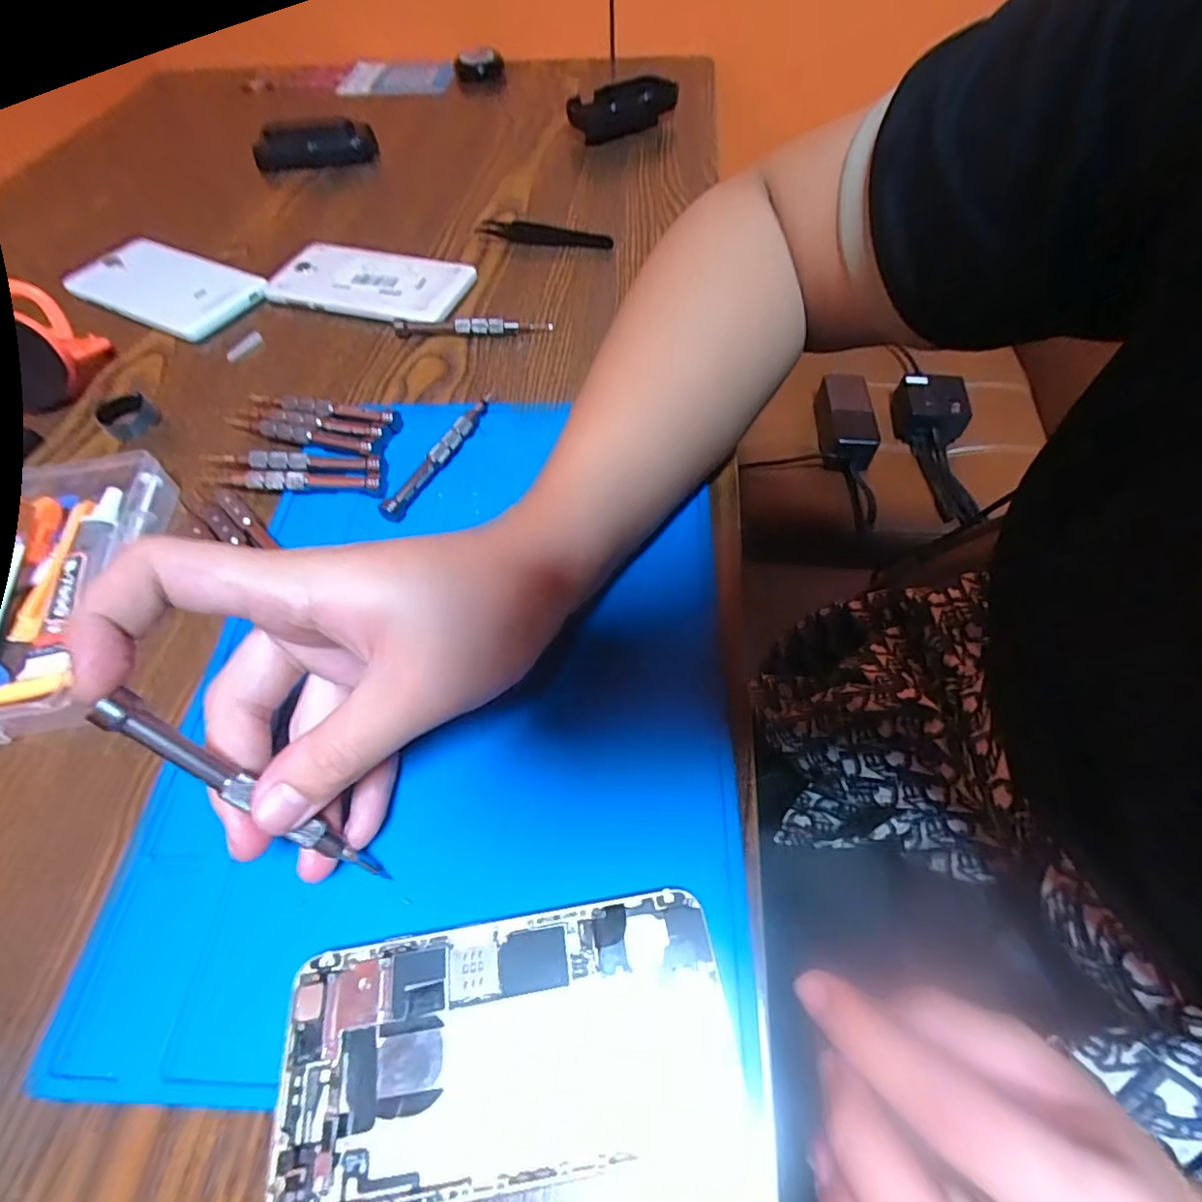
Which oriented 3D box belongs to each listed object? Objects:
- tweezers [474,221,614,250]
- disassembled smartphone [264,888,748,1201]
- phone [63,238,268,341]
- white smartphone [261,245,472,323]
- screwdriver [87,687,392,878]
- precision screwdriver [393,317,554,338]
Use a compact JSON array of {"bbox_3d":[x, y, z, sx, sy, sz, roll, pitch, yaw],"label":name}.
[{"bbox_3d":[-0.043,-0.286,0.443,0.105,0.013,0.016,16,58,12],"label":"tweezers"},{"bbox_3d":[-0.029,0.137,0.177,0.134,0.010,0.064,-9,58,-3],"label":"disassembled smartphone"},{"bbox_3d":[-0.332,-0.239,0.427,0.155,0.011,0.075,25,63,17],"label":"phone"},{"bbox_3d":[-0.169,-0.233,0.414,0.150,0.014,0.071,15,58,12],"label":"white smartphone"},{"bbox_3d":[-0.109,0.064,0.183,0.009,0.103,0.010,-4,45,52],"label":"screwdriver"},{"bbox_3d":[-0.087,-0.184,0.381,0.105,0.011,0.009,-1,58,2],"label":"precision screwdriver"}]

